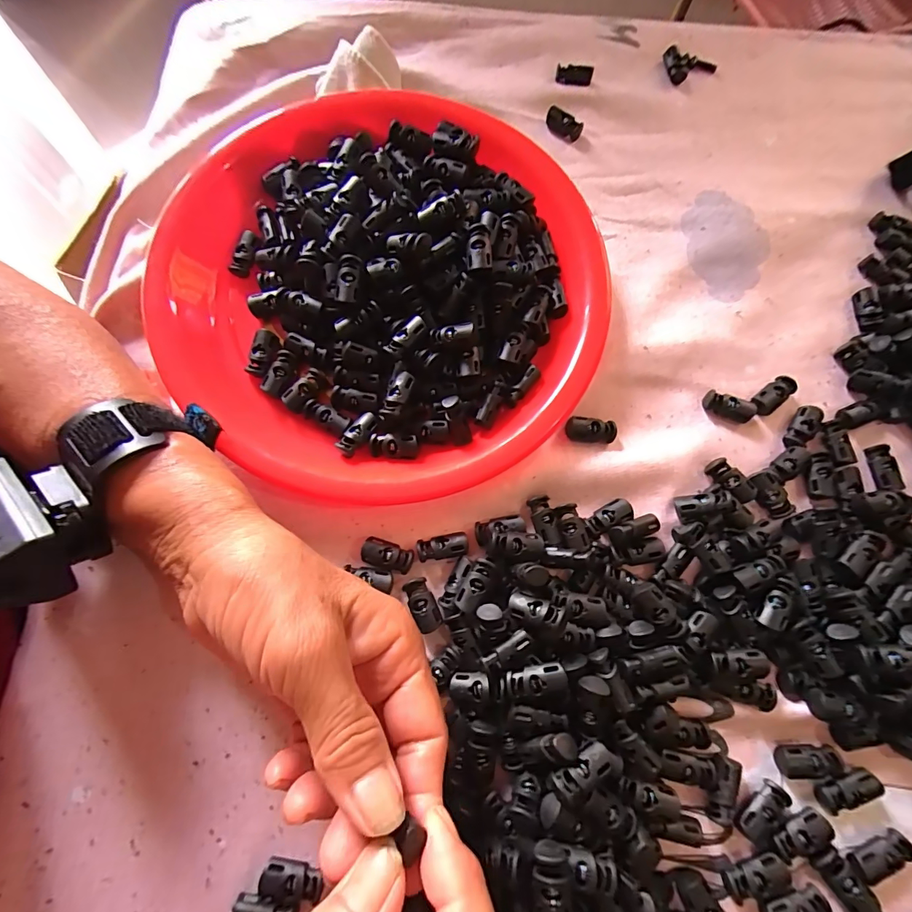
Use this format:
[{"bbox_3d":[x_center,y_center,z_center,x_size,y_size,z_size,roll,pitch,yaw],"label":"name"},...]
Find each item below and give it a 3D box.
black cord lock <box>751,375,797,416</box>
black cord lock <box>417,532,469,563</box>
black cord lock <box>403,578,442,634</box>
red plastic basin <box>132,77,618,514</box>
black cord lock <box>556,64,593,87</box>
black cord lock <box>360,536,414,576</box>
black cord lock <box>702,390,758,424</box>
[{"bbox_3d":[0.193,-0.037,0.259,0.030,0.008,0.014,-32,77,-8],"label":"black cord lock"},{"bbox_3d":[-0.007,0.050,0.231,0.027,0.010,0.013,-10,75,-2],"label":"black cord lock"},{"bbox_3d":[-0.017,0.078,0.223,0.013,0.009,0.027,-26,76,-6],"label":"black cord lock"},{"bbox_3d":[-0.041,-0.107,0.246,0.259,0.067,0.265,0,75,1],"label":"red plastic basin"},{"bbox_3d":[0.092,-0.298,0.332,0.028,0.006,0.013,14,76,4],"label":"black cord lock"},{"bbox_3d":[-0.036,0.054,0.229,0.027,0.011,0.014,18,76,5],"label":"black cord lock"},{"bbox_3d":[0.165,-0.030,0.256,0.028,0.007,0.014,20,76,6],"label":"black cord lock"}]

